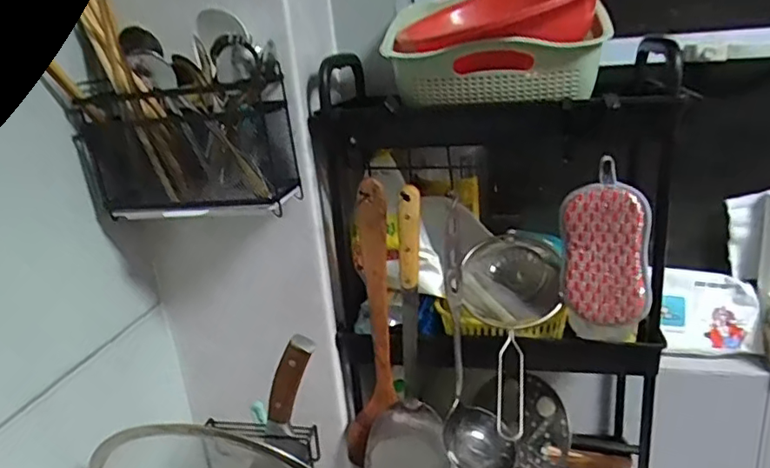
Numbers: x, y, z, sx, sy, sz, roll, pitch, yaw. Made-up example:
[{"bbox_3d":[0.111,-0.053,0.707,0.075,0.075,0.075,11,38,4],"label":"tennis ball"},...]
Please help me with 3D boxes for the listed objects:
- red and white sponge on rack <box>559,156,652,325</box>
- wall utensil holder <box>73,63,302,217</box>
[{"bbox_3d":[0.226,0.013,0.591,0.087,0.157,0.027,7,23,33],"label":"red and white sponge on rack"},{"bbox_3d":[-0.221,-0.093,0.613,0.233,0.132,0.088,2,20,21],"label":"wall utensil holder"}]

